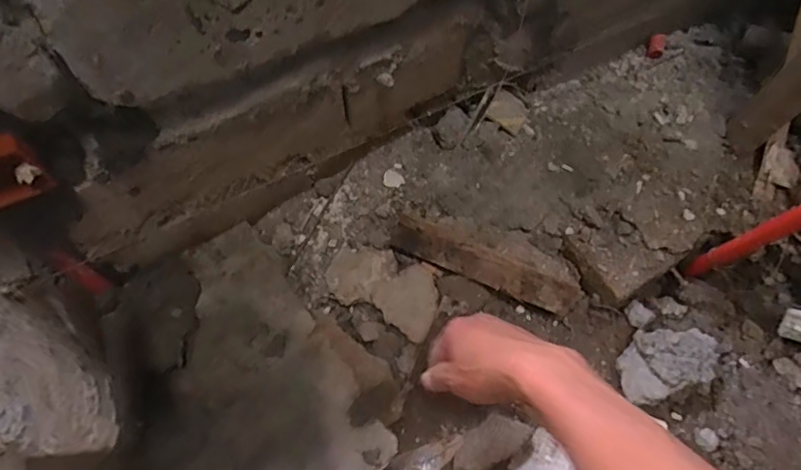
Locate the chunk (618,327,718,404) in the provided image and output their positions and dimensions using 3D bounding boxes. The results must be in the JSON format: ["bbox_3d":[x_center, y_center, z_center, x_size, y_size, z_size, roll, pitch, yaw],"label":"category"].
[{"bbox_3d":[0.310,0.147,0.643,0.109,0.049,0.076,-16,68,-10],"label":"chunk"}]

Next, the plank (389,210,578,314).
[{"bbox_3d":[0.106,0.033,0.678,0.241,0.026,0.049,21,67,6],"label":"plank"}]

